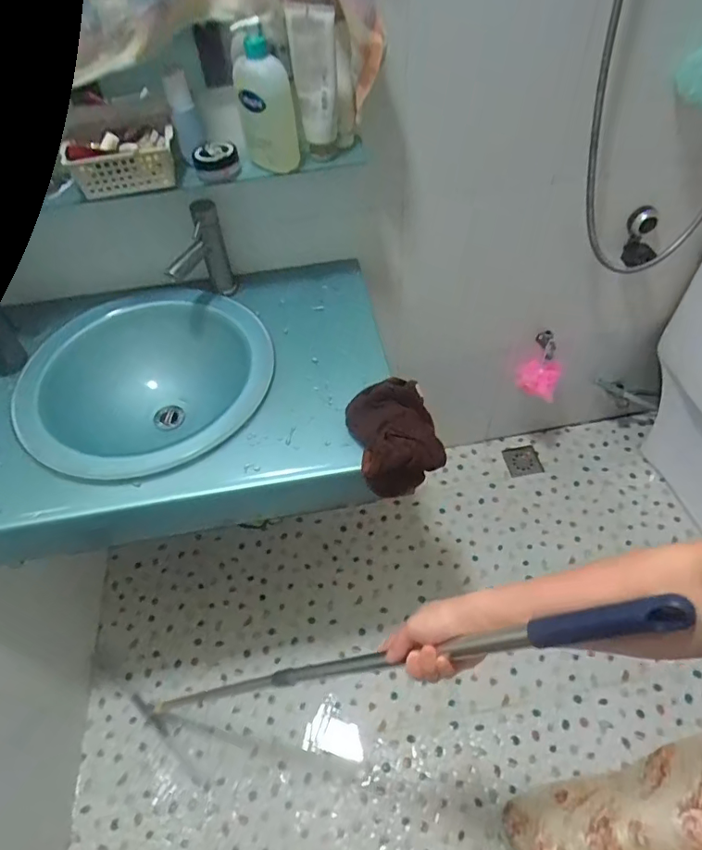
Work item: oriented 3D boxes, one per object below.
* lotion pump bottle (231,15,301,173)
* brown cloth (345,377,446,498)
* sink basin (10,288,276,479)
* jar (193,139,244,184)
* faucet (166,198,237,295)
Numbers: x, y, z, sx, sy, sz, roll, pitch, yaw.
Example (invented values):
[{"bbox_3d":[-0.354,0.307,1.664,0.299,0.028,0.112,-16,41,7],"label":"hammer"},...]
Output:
[{"bbox_3d":[-0.120,-0.450,0.720,0.077,0.173,0.043,27,58,22],"label":"lotion pump bottle"},{"bbox_3d":[0.064,0.009,0.797,0.127,0.065,0.186,-15,52,-8],"label":"brown cloth"},{"bbox_3d":[-0.349,-0.059,0.930,0.421,0.143,0.392,-2,51,2],"label":"sink basin"},{"bbox_3d":[-0.202,-0.395,0.779,0.066,0.041,0.058,-16,53,-9],"label":"jar"},{"bbox_3d":[-0.262,-0.286,0.906,0.037,0.171,0.133,19,55,18],"label":"faucet"}]

